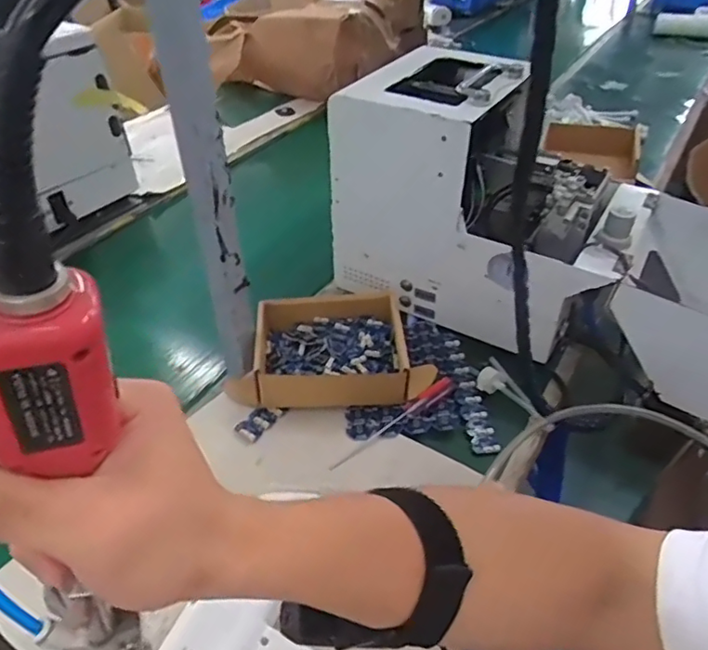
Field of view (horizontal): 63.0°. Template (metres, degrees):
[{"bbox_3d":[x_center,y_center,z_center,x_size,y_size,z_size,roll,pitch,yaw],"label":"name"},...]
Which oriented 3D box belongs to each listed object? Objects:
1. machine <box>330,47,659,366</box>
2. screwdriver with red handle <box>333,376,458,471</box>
[{"bbox_3d":[0.163,-0.152,0.710,0.336,0.269,0.212,19,44,21],"label":"machine"},{"bbox_3d":[0.043,0.104,0.619,0.165,0.016,0.018,-34,49,-17],"label":"screwdriver with red handle"}]

